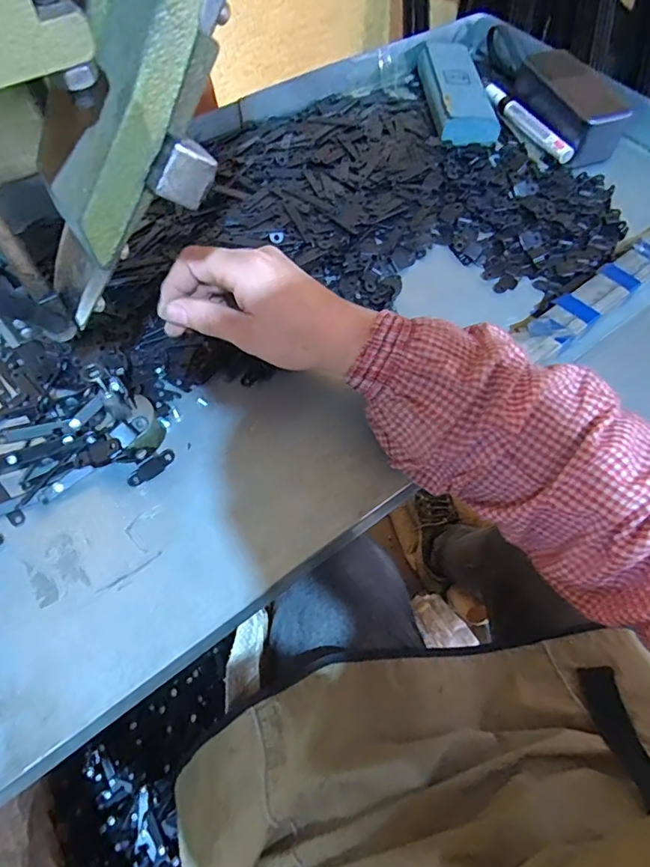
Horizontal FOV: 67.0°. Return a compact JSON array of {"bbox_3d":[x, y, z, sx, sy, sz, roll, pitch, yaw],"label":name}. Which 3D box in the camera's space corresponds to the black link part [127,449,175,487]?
[{"bbox_3d":[-0.117,0.023,0.331,0.034,0.011,0.009,-39,70,-20],"label":"black link part"}]

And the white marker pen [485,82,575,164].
[{"bbox_3d":[0.213,-0.334,0.520,0.019,0.014,0.146,-22,65,-12],"label":"white marker pen"}]

